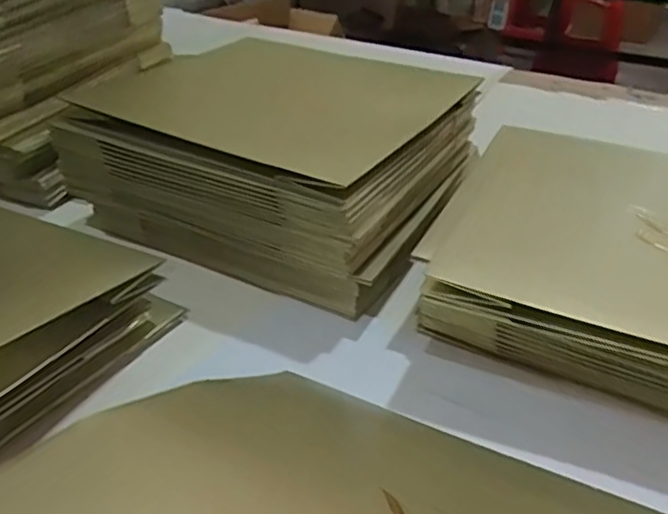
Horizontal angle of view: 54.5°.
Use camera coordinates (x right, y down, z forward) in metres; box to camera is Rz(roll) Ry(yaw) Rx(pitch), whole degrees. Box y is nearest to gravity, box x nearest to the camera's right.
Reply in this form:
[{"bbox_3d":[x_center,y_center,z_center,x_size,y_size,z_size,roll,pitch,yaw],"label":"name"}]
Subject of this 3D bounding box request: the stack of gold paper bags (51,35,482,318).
[{"bbox_3d":[-0.055,-0.096,0.650,0.324,0.120,0.288,19,36,25],"label":"stack of gold paper bags"}]

